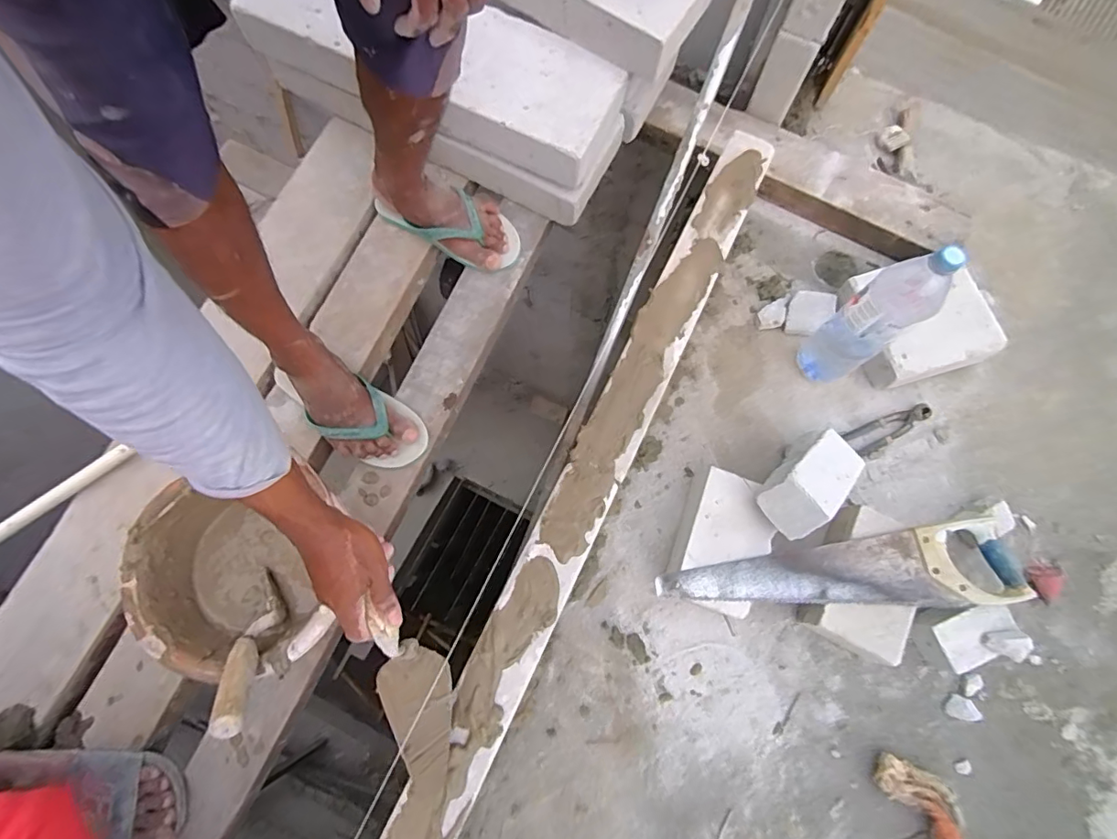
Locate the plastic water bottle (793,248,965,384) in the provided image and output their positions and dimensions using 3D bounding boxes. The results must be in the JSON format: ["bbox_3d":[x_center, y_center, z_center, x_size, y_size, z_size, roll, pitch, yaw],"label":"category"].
[{"bbox_3d":[0.461,-0.144,0.763,0.078,0.315,0.087,-31,77,-9],"label":"plastic water bottle"}]

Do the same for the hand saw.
[{"bbox_3d":[0.409,0.217,0.749,0.516,0.030,0.111,-2,74,-2],"label":"hand saw"}]

